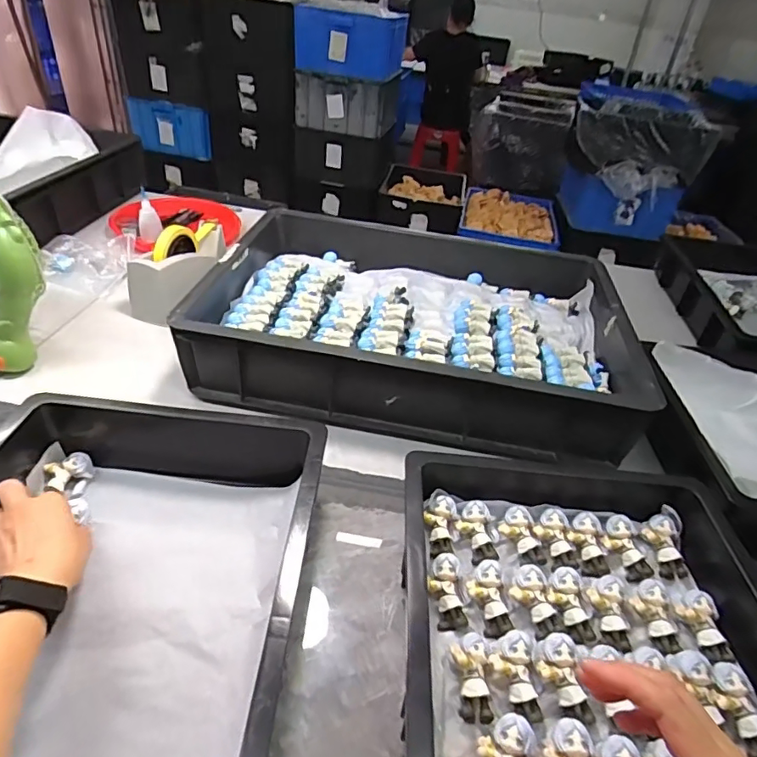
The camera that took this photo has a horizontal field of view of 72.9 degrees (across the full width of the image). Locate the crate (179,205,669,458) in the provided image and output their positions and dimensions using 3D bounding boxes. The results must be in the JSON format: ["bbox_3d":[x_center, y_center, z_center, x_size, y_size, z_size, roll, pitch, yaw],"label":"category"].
[{"bbox_3d":[0.054,-0.091,0.786,0.591,0.141,0.417,12,37,7],"label":"crate"}]

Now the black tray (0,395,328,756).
[{"bbox_3d":[-0.228,0.186,0.409,0.321,0.094,0.465,6,37,-1],"label":"black tray"}]

